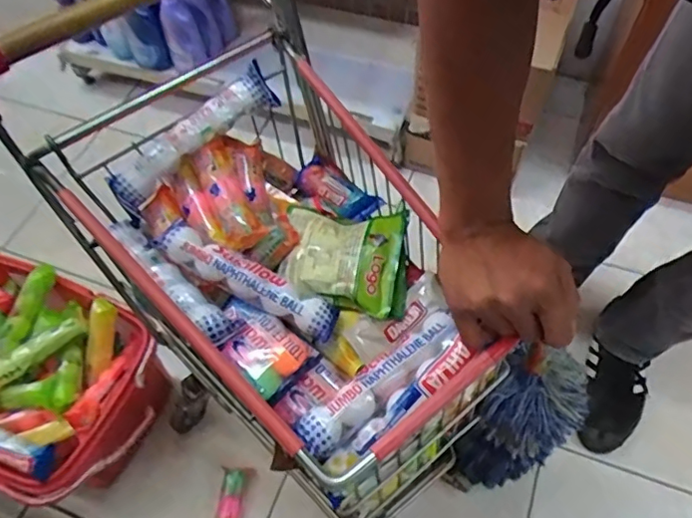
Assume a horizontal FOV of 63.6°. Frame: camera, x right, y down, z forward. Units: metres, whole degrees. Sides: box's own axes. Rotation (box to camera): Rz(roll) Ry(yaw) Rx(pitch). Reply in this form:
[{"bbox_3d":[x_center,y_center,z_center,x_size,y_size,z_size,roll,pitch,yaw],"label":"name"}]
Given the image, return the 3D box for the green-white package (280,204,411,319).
[{"bbox_3d":[-0.002,-0.003,0.588,0.130,0.030,0.126,2,58,6],"label":"green-white package"}]

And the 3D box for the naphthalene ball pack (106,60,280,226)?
[{"bbox_3d":[-0.168,-0.131,0.614,0.211,0.050,0.032,-42,63,-5],"label":"naphthalene ball pack"}]

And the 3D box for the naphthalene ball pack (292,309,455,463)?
[{"bbox_3d":[0.032,0.107,0.507,0.177,0.030,0.039,-39,63,-18],"label":"naphthalene ball pack"}]

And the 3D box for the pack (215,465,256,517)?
[{"bbox_3d":[-0.191,0.411,0.911,0.050,0.027,0.136,5,59,8],"label":"pack"}]

